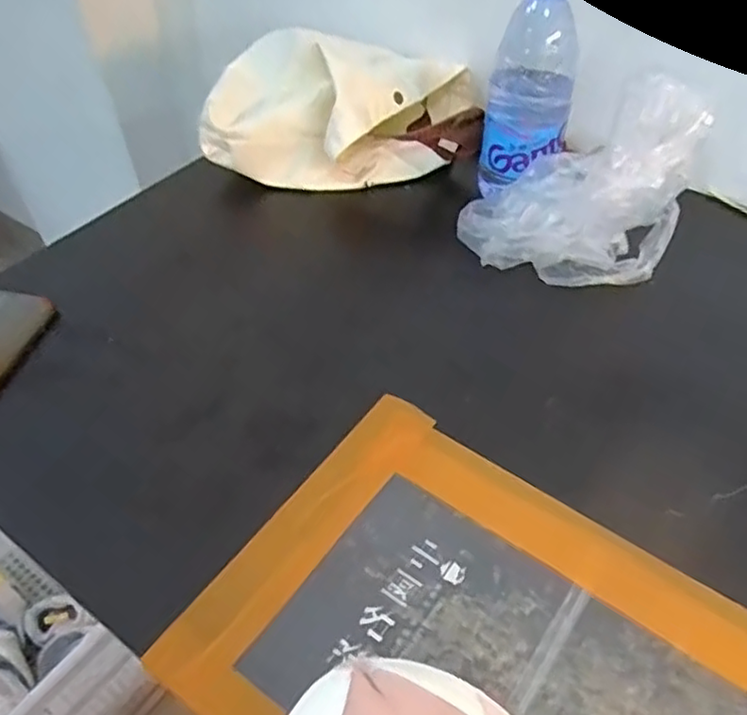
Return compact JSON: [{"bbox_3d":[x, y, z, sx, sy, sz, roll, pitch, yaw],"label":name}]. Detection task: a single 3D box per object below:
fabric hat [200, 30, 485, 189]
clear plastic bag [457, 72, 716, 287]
[{"bbox_3d":[-0.027,-0.245,0.636,0.260,0.100,0.156,-2,46,-2],"label":"fabric hat"},{"bbox_3d":[0.159,-0.129,0.507,0.175,0.128,0.091,0,46,0],"label":"clear plastic bag"}]

